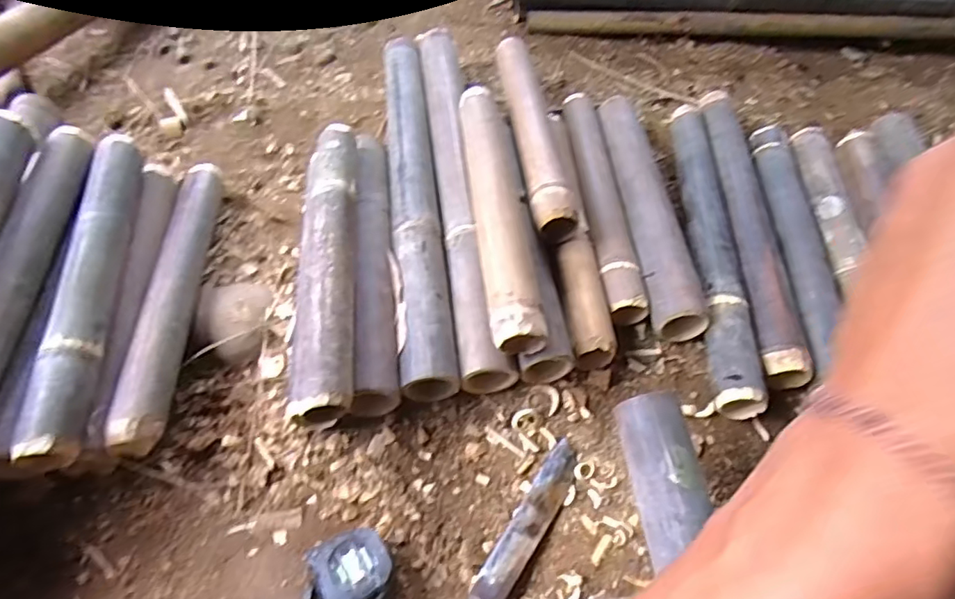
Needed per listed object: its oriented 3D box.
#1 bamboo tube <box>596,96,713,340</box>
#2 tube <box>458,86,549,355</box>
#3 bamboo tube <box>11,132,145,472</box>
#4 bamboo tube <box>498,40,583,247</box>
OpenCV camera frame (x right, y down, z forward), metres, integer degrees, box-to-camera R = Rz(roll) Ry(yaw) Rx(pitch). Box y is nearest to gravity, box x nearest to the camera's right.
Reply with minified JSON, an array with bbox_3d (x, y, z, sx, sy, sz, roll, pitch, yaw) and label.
[{"bbox_3d":[0.265,-0.160,0.853,0.071,0.054,0.479,-1,56,-4],"label":"bamboo tube"},{"bbox_3d":[0.026,-0.138,0.768,0.067,0.067,0.465,-4,56,-6],"label":"tube"},{"bbox_3d":[-0.485,-0.031,0.680,0.055,0.048,0.474,-7,57,-8],"label":"bamboo tube"},{"bbox_3d":[0.089,-0.289,0.877,0.069,0.050,0.465,-5,57,-7],"label":"bamboo tube"}]

